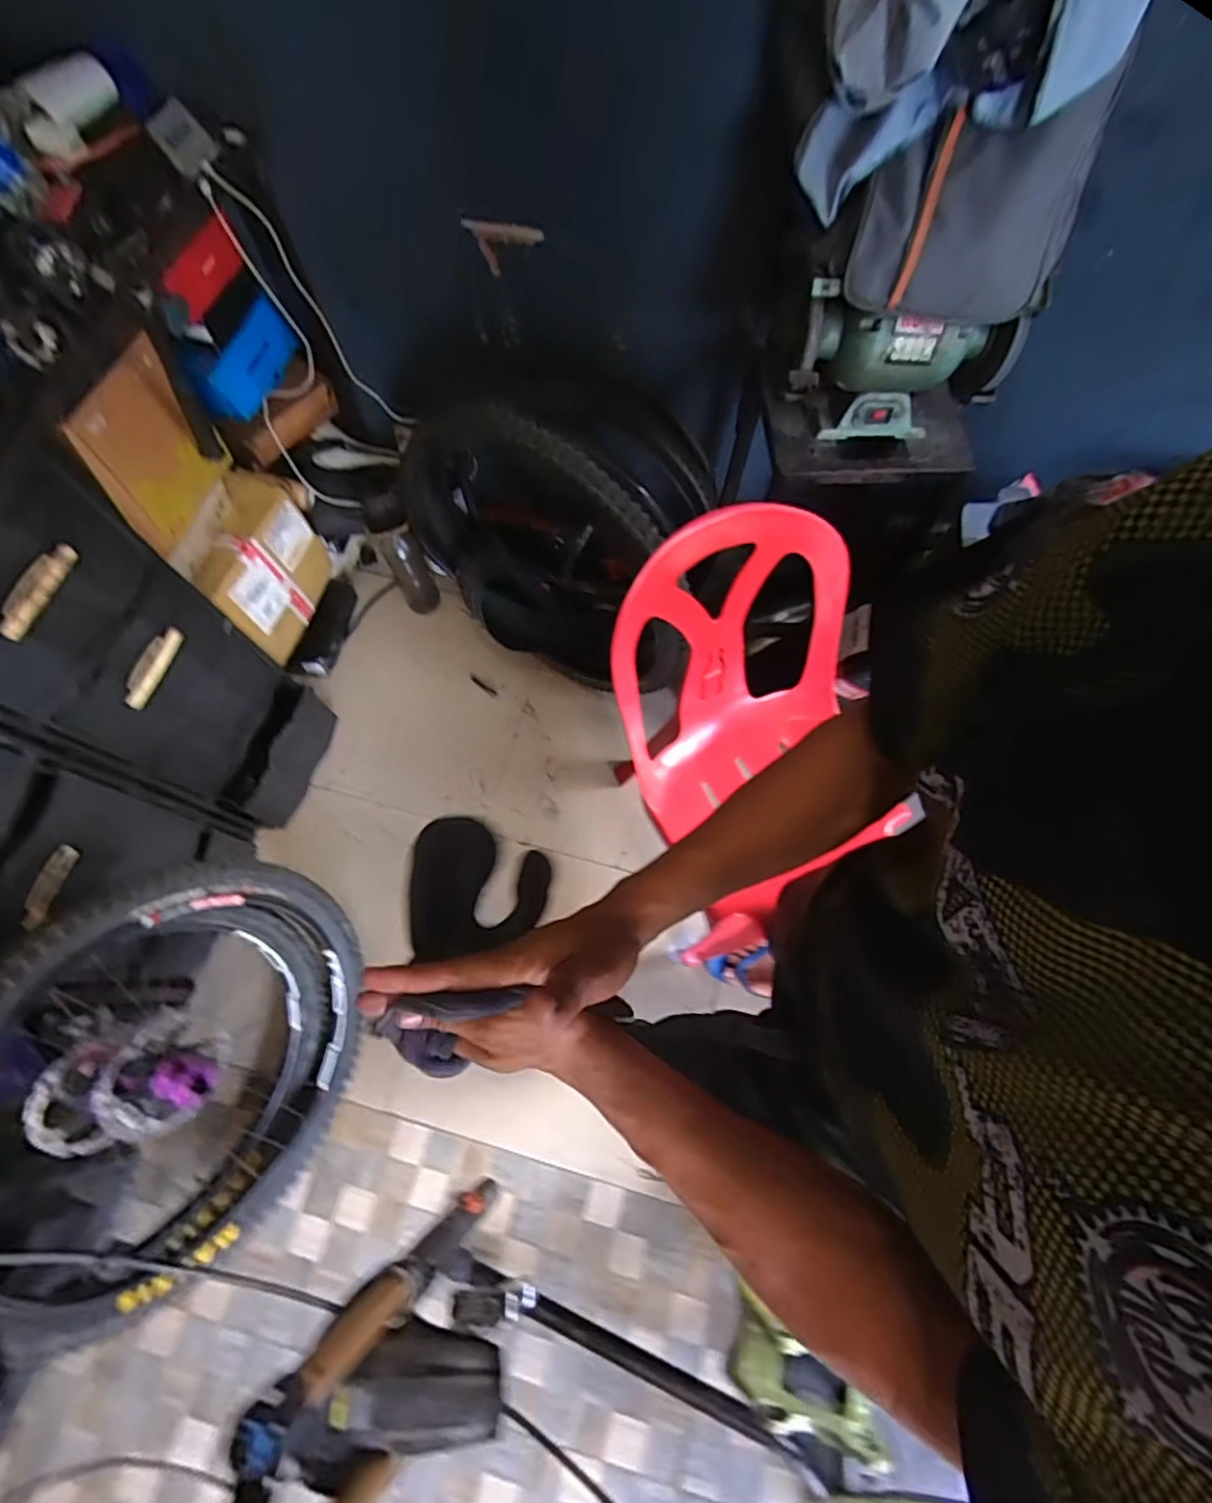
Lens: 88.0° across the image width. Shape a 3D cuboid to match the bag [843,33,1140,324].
[{"bbox_3d":[0.424,-0.612,0.714,0.248,0.185,0.068,0,69,-1],"label":"bag"}]

